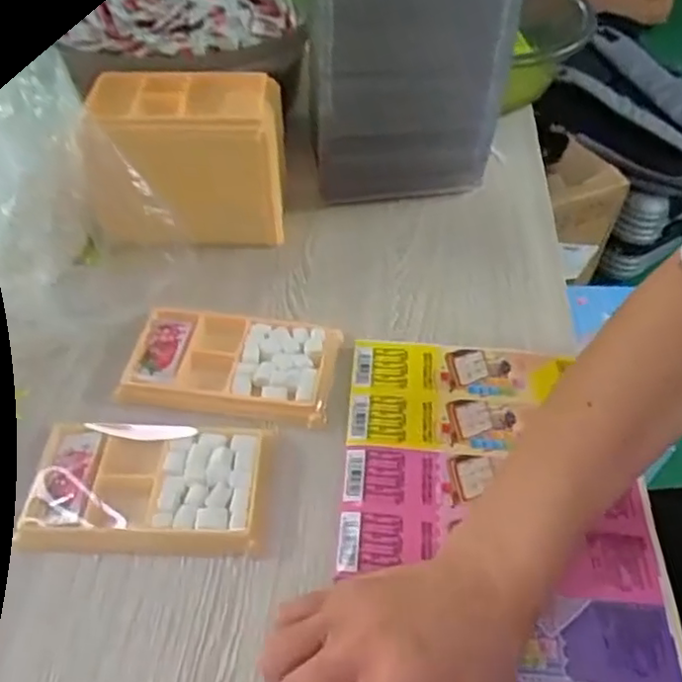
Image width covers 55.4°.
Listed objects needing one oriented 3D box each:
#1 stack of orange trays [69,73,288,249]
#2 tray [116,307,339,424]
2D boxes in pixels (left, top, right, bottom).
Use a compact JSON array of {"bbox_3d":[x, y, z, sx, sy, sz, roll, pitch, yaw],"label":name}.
[{"bbox_3d":[-0.113,-0.132,0.491,0.138,0.103,0.093,-3,47,-2],"label":"stack of orange trays"},{"bbox_3d":[-0.071,0.011,0.424,0.132,0.013,0.074,6,48,7],"label":"tray"}]

